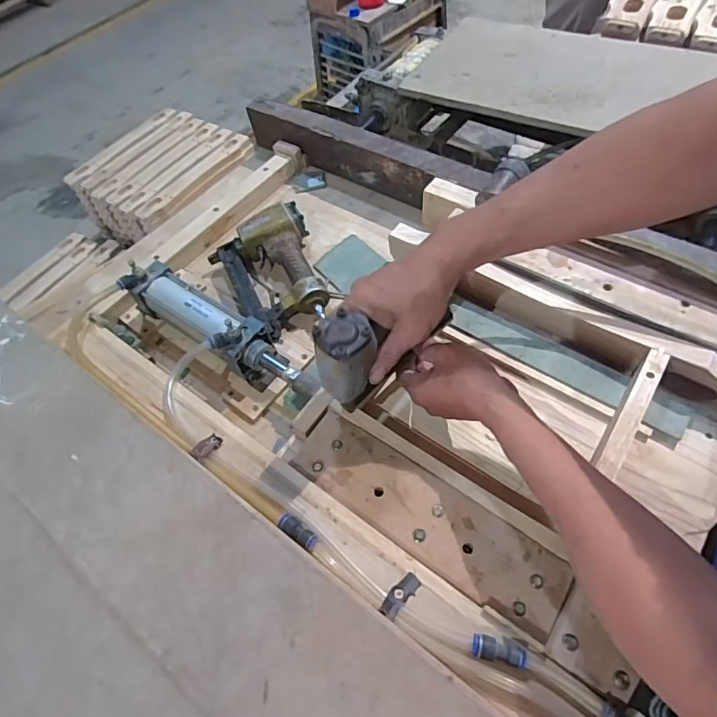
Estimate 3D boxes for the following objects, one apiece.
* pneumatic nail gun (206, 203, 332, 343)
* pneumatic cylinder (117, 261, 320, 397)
[{"bbox_3d":[-0.118,-0.134,0.699,0.160,0.059,0.215,-30,60,-14],"label":"pneumatic nail gun"},{"bbox_3d":[-0.182,-0.032,0.621,0.316,0.091,0.066,30,64,21],"label":"pneumatic cylinder"}]

